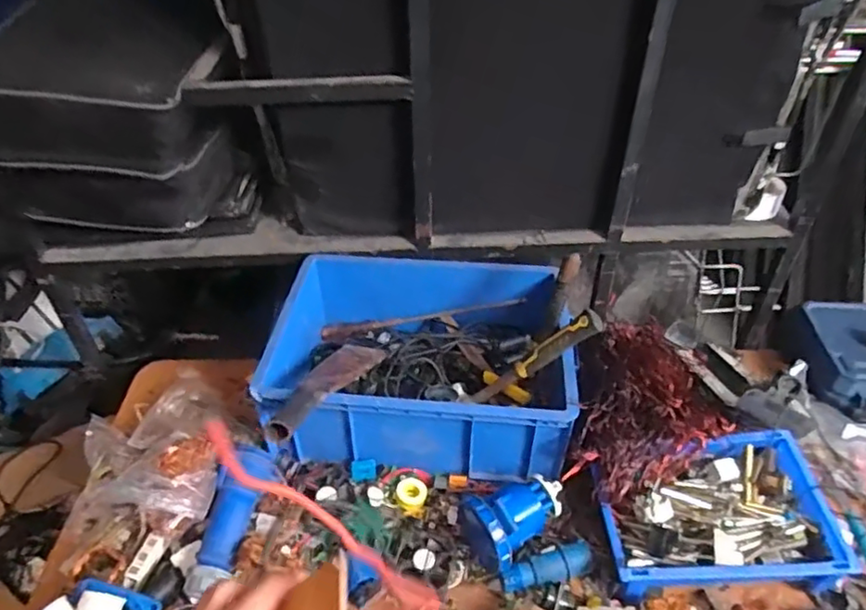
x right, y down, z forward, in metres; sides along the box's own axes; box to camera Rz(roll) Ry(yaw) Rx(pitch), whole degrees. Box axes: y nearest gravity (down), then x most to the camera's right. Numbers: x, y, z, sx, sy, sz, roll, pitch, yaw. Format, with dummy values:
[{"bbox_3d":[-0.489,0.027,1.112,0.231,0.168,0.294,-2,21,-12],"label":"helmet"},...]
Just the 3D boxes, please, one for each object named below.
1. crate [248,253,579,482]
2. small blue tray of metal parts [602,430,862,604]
[{"bbox_3d":[-0.018,0.077,1.082,0.468,0.163,0.409,2,40,3],"label":"crate"},{"bbox_3d":[0.399,0.292,0.875,0.323,0.065,0.207,-3,40,-4],"label":"small blue tray of metal parts"}]

